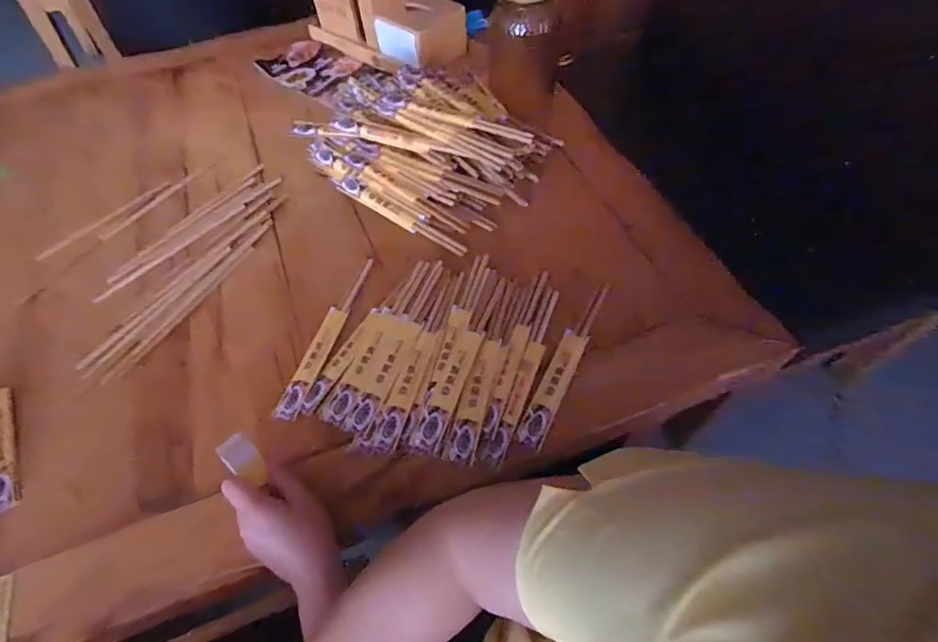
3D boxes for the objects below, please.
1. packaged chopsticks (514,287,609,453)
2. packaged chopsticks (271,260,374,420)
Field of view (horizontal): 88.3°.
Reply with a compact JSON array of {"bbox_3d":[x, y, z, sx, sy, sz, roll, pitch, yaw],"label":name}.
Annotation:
[{"bbox_3d":[0.114,0.044,0.570,0.031,0.012,0.231,21,60,17],"label":"packaged chopsticks"},{"bbox_3d":[-0.176,0.015,0.604,0.034,0.006,0.232,13,58,12],"label":"packaged chopsticks"}]

